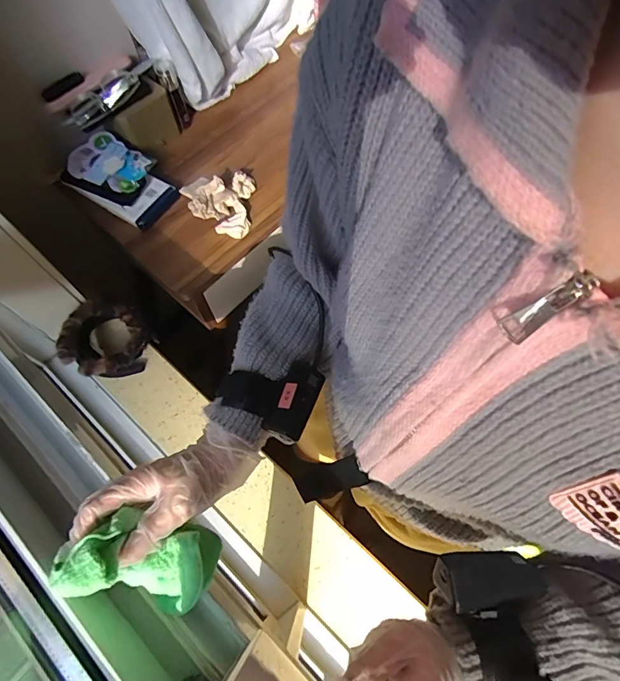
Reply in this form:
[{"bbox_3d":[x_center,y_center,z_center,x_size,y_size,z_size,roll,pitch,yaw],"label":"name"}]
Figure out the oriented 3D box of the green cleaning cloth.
[{"bbox_3d":[-0.126,0.172,0.317,0.117,0.054,0.064,26,61,-32],"label":"green cleaning cloth"}]

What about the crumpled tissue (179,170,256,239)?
[{"bbox_3d":[-0.187,-0.278,0.823,0.139,0.043,0.144,3,65,2],"label":"crumpled tissue"}]

